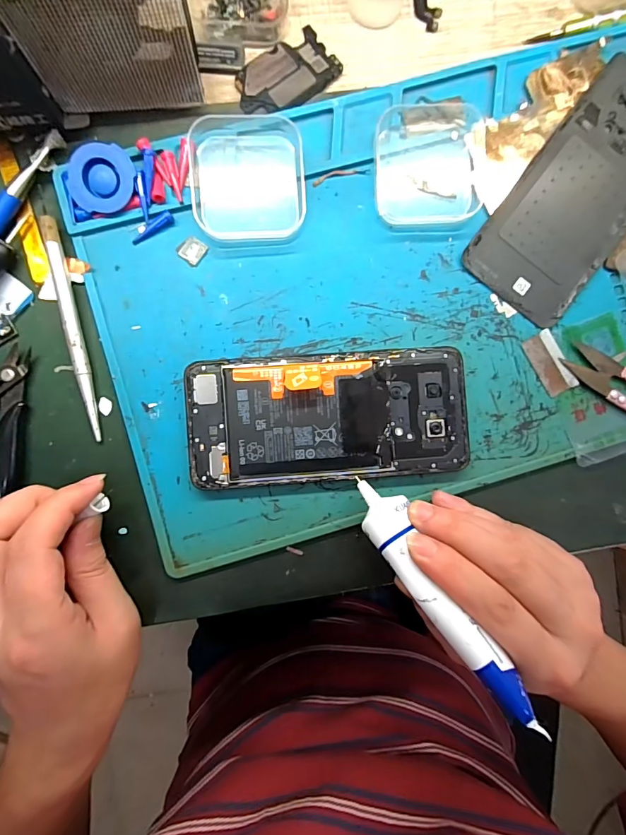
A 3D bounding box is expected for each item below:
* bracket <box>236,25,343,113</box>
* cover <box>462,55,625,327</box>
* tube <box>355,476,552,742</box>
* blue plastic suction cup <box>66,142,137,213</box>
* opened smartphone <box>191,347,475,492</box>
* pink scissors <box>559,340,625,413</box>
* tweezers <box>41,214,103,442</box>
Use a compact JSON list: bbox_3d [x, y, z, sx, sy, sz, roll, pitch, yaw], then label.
[{"bbox_3d":[-0.016,-0.207,0.246,0.063,0.006,0.038,-41,91,-3],"label":"bracket"},{"bbox_3d":[0.167,-0.140,0.247,0.071,0.009,0.166,38,87,-2],"label":"cover"},{"bbox_3d":[0.059,0.081,0.196,0.025,0.015,0.126,-34,61,-3],"label":"tube"},{"bbox_3d":[-0.119,-0.134,0.229,0.036,0.008,0.034,-2,107,-3],"label":"blue plastic suction cup"},{"bbox_3d":[0.010,0.000,0.237,0.159,0.013,0.073,-4,89,-3],"label":"opened smartphone"},{"bbox_3d":[0.198,-0.012,0.245,0.098,0.012,0.022,36,88,-2],"label":"pink scissors"},{"bbox_3d":[-0.137,-0.050,0.231,0.008,0.011,0.125,-12,90,-3],"label":"tweezers"}]

